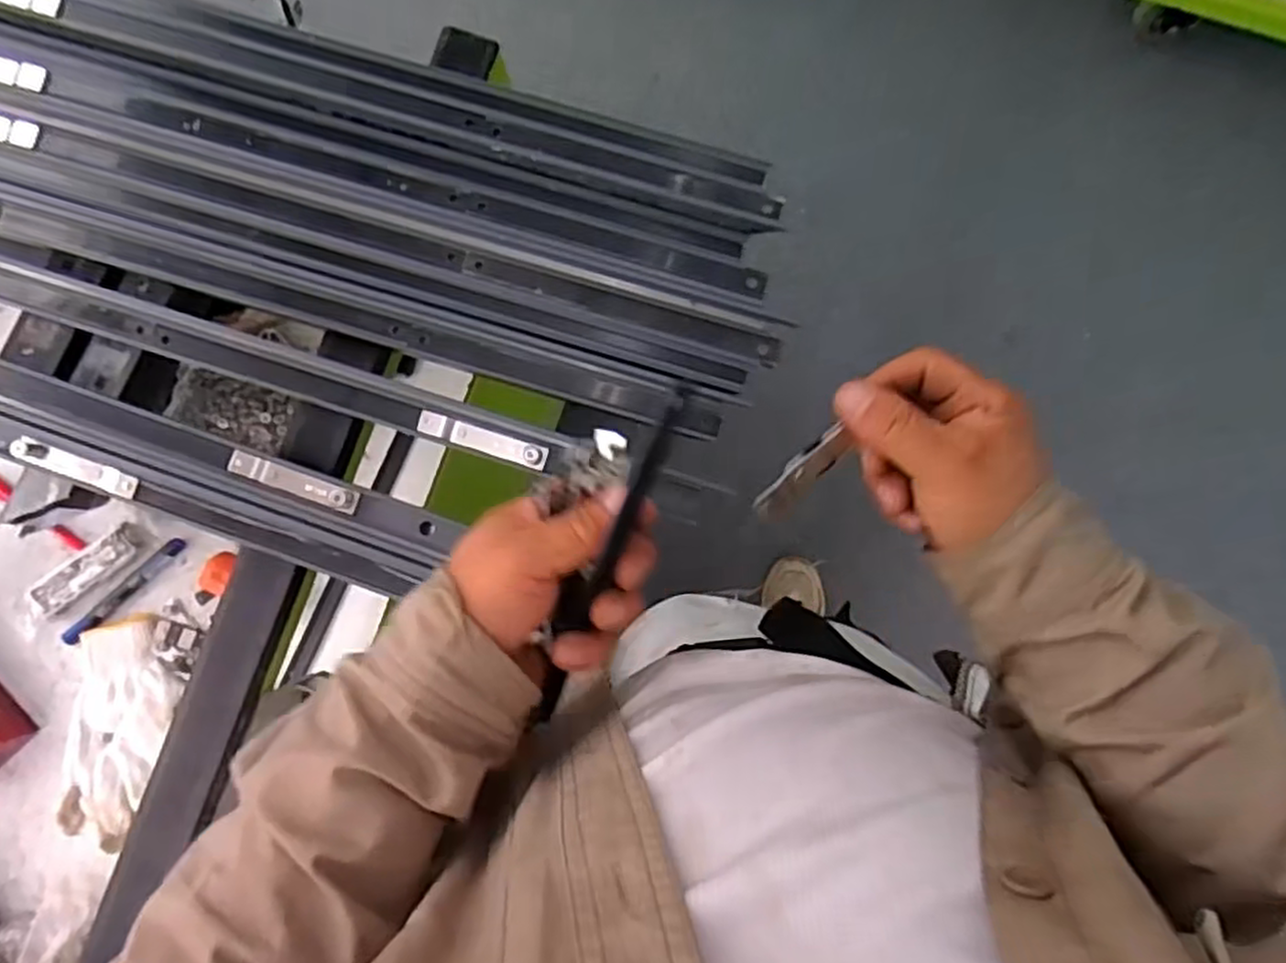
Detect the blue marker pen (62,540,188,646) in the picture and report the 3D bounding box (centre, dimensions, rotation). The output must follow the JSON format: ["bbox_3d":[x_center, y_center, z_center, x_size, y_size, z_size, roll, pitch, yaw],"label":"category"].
[{"bbox_3d":[-0.531,0.112,0.752,0.146,0.016,0.019,-44,86,-2],"label":"blue marker pen"}]

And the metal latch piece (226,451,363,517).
[{"bbox_3d":[-0.227,0.001,0.478,0.085,0.007,0.015,20,86,3],"label":"metal latch piece"}]

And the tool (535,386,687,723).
[{"bbox_3d":[-0.022,0.043,0.344,0.018,0.018,0.193,26,114,3],"label":"tool"}]

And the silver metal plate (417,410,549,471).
[{"bbox_3d":[-0.104,-0.027,0.480,0.087,0.006,0.015,18,86,3],"label":"silver metal plate"}]

